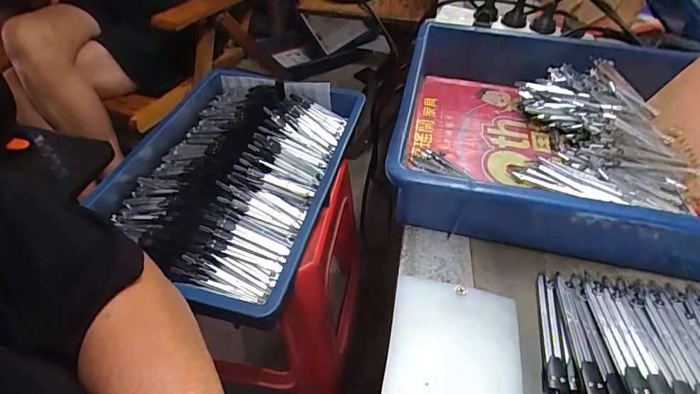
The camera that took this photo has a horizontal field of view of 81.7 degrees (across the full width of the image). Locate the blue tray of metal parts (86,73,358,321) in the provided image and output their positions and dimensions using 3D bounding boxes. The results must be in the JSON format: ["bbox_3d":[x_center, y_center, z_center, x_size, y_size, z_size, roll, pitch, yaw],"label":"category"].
[{"bbox_3d":[-0.177,-0.040,0.579,0.309,0.066,0.417,10,48,8],"label":"blue tray of metal parts"}]

